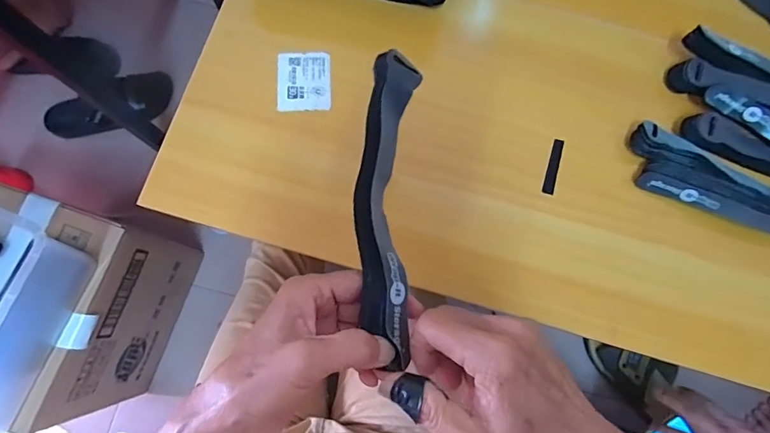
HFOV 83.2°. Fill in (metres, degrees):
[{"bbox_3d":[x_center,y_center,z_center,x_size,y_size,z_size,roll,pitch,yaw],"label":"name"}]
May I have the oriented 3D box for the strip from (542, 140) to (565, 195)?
[{"bbox_3d":[0.153,-0.046,0.394,0.010,0.004,0.053,16,79,2],"label":"strip"}]

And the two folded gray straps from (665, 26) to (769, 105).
[{"bbox_3d":[0.371,-0.111,0.395,0.207,0.033,0.051,18,79,2],"label":"two folded gray straps"}]

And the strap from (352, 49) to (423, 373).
[{"bbox_3d":[0.000,-0.009,0.261,0.034,0.017,0.185,2,80,-1],"label":"strap"}]

